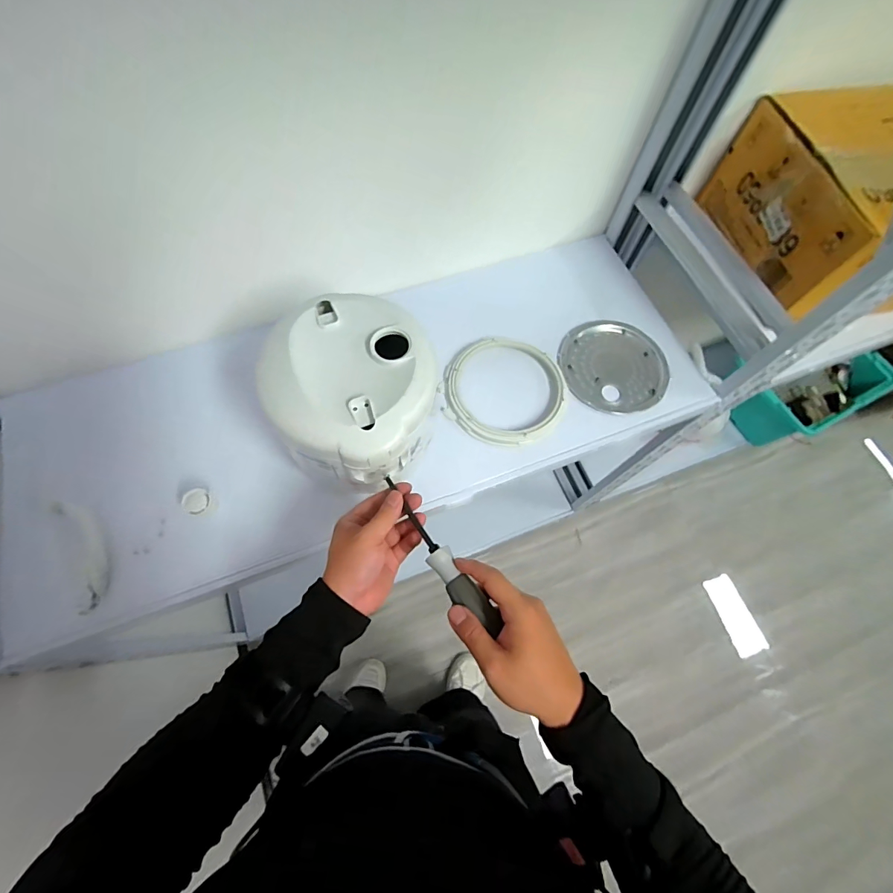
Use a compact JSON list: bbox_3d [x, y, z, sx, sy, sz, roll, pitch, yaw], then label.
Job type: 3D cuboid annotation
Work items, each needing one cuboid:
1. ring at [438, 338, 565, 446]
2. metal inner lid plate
[{"bbox_3d":[0.093,-0.095,0.693,0.197,0.021,0.185,1,68,-2],"label":"ring"},{"bbox_3d":[0.293,-0.143,0.729,0.182,0.014,0.181,1,68,-2],"label":"metal inner lid plate"}]

